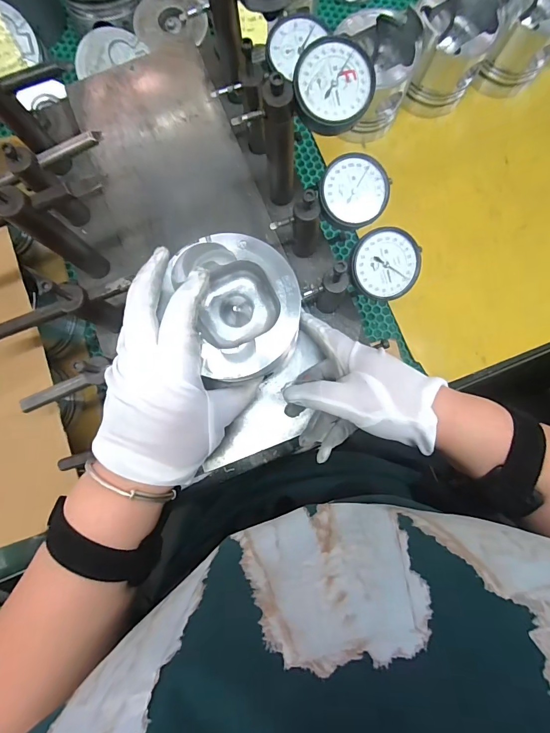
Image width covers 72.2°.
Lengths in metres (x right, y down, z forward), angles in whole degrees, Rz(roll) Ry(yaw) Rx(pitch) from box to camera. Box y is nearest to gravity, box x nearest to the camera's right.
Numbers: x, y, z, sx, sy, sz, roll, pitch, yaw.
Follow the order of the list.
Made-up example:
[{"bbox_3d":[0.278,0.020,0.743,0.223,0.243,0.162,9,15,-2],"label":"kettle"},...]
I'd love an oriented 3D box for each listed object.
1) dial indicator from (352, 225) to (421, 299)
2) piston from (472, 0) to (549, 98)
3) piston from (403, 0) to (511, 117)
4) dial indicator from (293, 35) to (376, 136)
[{"bbox_3d":[0.085,-0.082,0.304,0.052,0.020,0.053,-5,102,-4],"label":"dial indicator"},{"bbox_3d":[0.314,-0.422,0.479,0.086,0.114,0.089,0,84,0],"label":"piston"},{"bbox_3d":[0.213,-0.391,0.473,0.092,0.111,0.093,0,84,0],"label":"piston"},{"bbox_3d":[0.040,-0.196,0.269,0.053,0.025,0.054,-7,99,-5],"label":"dial indicator"}]

